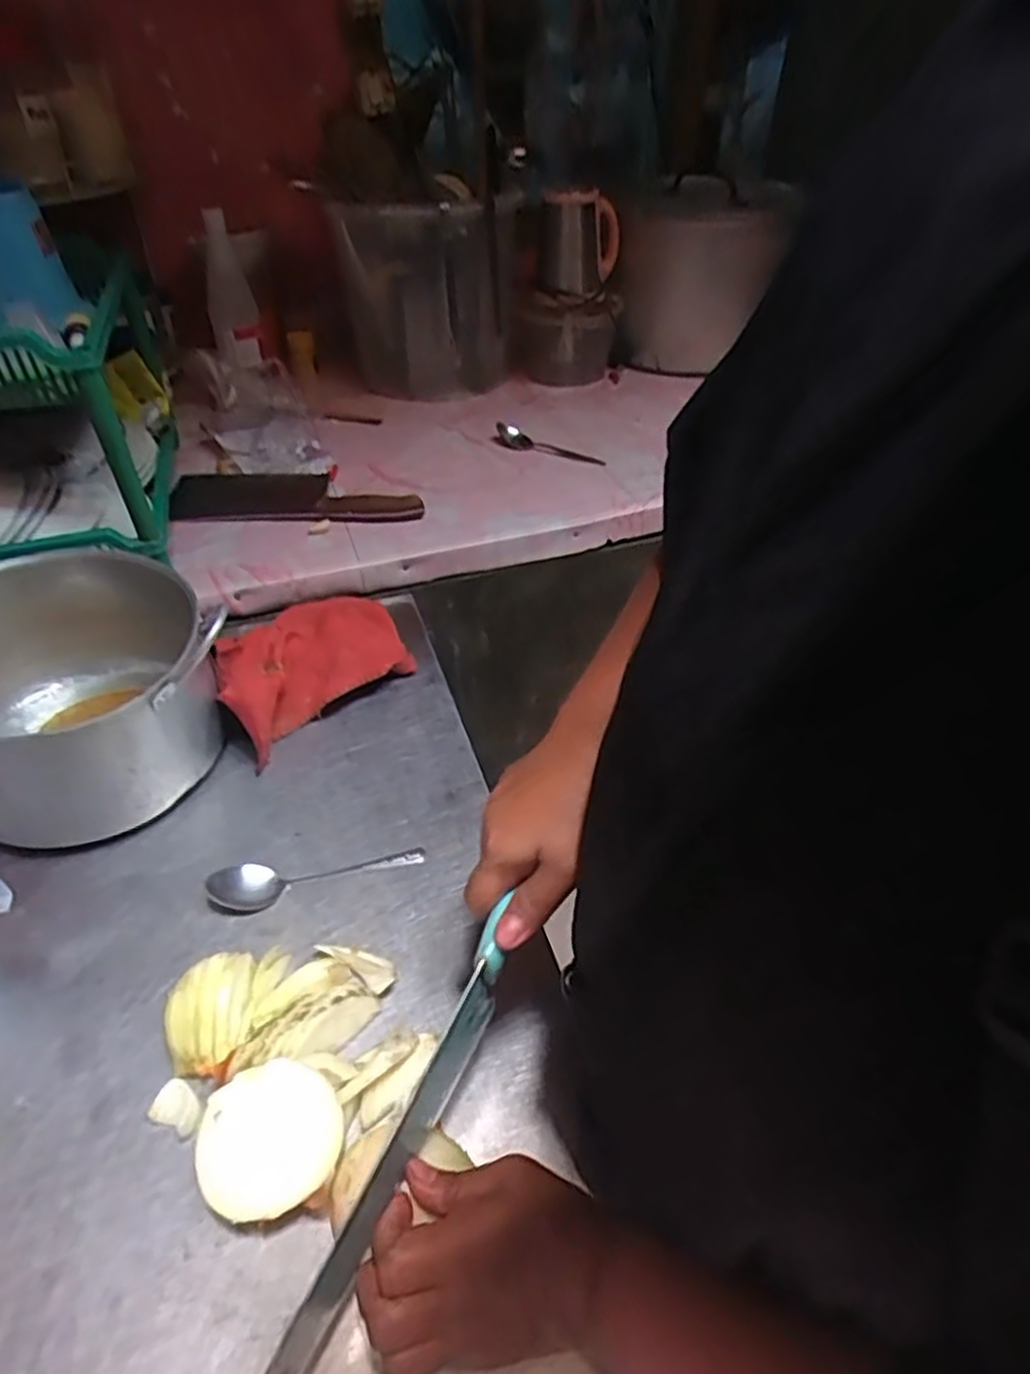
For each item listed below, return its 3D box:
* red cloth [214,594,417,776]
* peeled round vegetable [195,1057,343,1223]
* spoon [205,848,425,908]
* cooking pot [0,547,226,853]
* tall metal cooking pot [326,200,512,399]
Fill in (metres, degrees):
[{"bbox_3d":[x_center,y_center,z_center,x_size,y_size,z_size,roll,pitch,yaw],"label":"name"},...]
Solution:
[{"bbox_3d":[-0.202,-0.026,0.700,0.133,0.061,0.180,32,52,30],"label":"red cloth"},{"bbox_3d":[-0.134,0.254,0.410,0.074,0.050,0.068,0,43,0],"label":"peeled round vegetable"},{"bbox_3d":[-0.148,0.134,0.558,0.154,0.021,0.033,-12,44,-12],"label":"spoon"},{"bbox_3d":[-0.372,0.008,0.613,0.224,0.139,0.247,-22,47,-21],"label":"cooking pot"},{"bbox_3d":[-0.141,-0.583,1.113,0.226,0.258,0.188,-10,43,-10],"label":"tall metal cooking pot"}]

